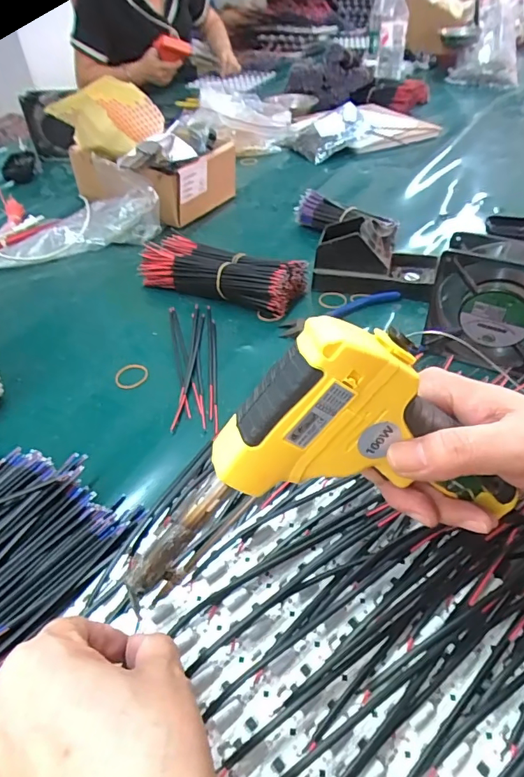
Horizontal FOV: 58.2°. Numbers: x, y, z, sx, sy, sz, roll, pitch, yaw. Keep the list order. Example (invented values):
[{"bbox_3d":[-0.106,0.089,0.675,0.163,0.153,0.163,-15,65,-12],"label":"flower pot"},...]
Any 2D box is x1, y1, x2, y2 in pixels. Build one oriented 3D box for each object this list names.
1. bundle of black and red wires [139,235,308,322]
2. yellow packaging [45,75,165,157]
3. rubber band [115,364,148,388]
[{"bbox_3d":[-0.052,-0.145,0.588,0.202,0.047,0.077,19,47,22],"label":"bundle of black and red wires"},{"bbox_3d":[-0.221,-0.376,0.658,0.148,0.099,0.066,9,44,13],"label":"yellow packaging"},{"bbox_3d":[-0.136,-0.014,0.489,0.032,0.004,0.034,2,43,5],"label":"rubber band"}]

